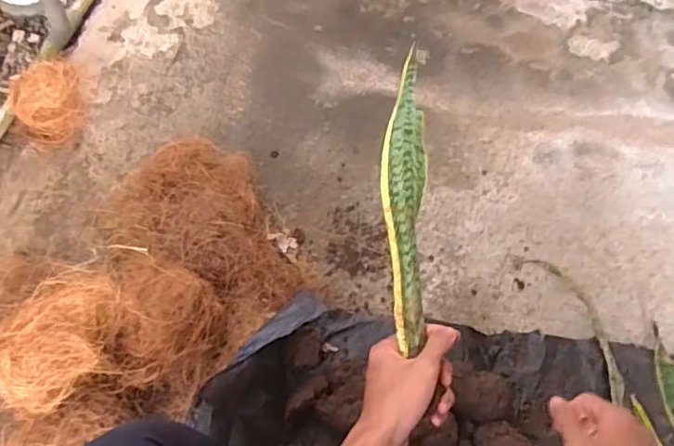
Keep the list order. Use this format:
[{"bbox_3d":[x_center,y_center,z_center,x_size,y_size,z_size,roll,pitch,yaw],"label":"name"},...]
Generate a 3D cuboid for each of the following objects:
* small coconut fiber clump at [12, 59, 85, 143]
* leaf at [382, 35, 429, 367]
[{"bbox_3d":[-0.403,-0.167,0.836,0.101,0.100,0.083,-29,64,-21],"label":"small coconut fiber clump"},{"bbox_3d":[0.065,-0.031,0.558,0.043,0.022,0.293,3,69,-3],"label":"leaf"}]

